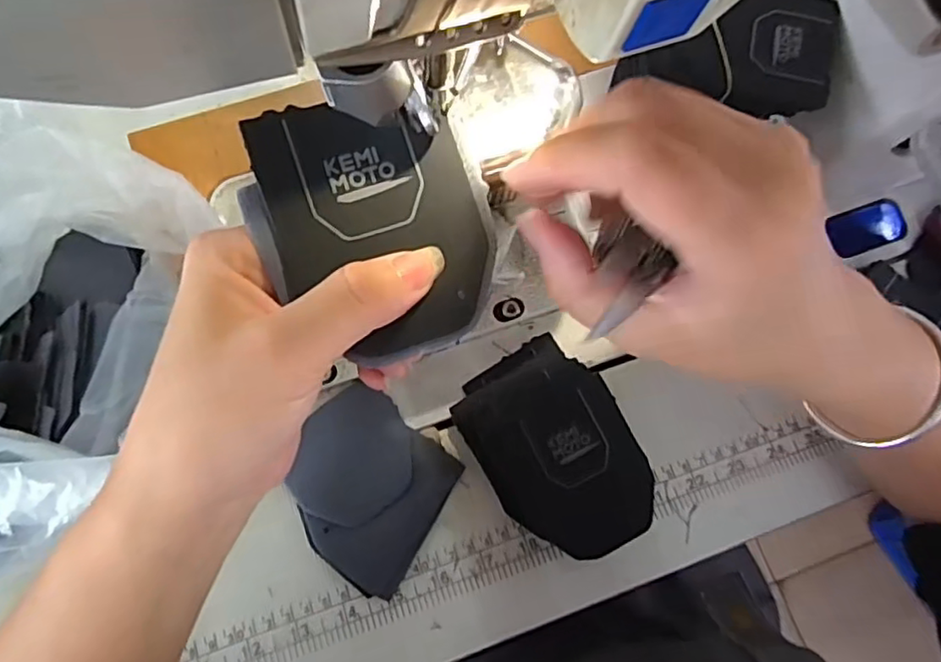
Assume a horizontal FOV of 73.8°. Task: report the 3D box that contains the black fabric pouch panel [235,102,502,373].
[{"bbox_3d":[-0.029,-0.033,0.195,0.067,0.005,0.082,-22,91,-7],"label":"black fabric pouch panel"}]

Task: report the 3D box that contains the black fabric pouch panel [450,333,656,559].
[{"bbox_3d":[0.042,0.061,0.331,0.074,0.043,0.114,-28,75,-10],"label":"black fabric pouch panel"}]

